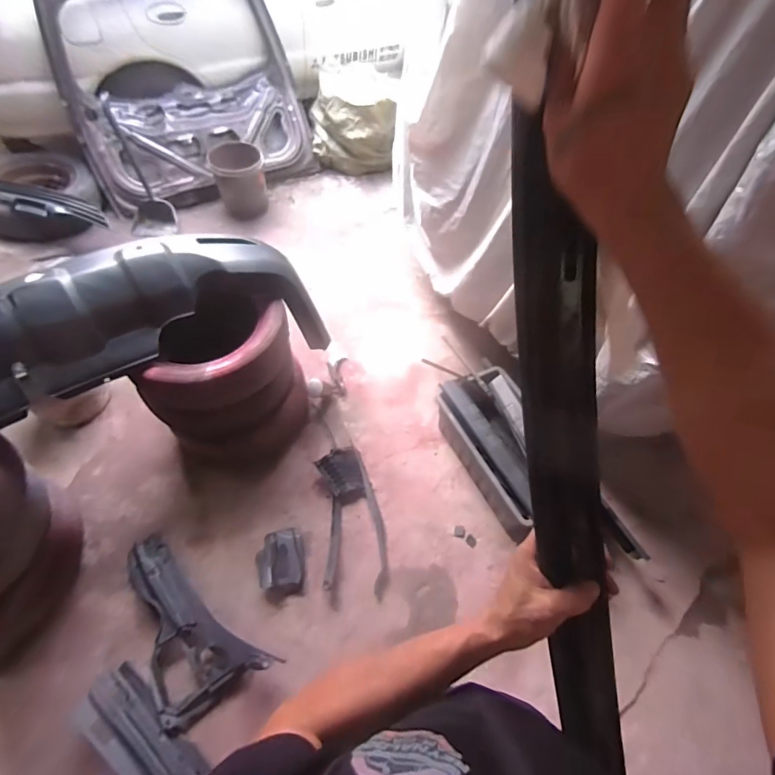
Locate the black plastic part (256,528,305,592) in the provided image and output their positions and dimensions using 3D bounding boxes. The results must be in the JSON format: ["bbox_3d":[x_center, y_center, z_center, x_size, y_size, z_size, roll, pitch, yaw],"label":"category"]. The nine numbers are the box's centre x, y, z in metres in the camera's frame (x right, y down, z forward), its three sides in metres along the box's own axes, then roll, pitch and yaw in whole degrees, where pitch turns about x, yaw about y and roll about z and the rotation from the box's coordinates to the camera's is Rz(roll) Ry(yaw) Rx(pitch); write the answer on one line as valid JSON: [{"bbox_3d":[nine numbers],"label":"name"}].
[{"bbox_3d":[-0.371,0.592,1.433,0.154,0.048,0.190,-6,59,-8],"label":"black plastic part"}]

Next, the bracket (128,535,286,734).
[{"bbox_3d":[-0.654,0.729,1.296,0.313,0.081,0.582,-37,67,-24],"label":"bracket"}]

